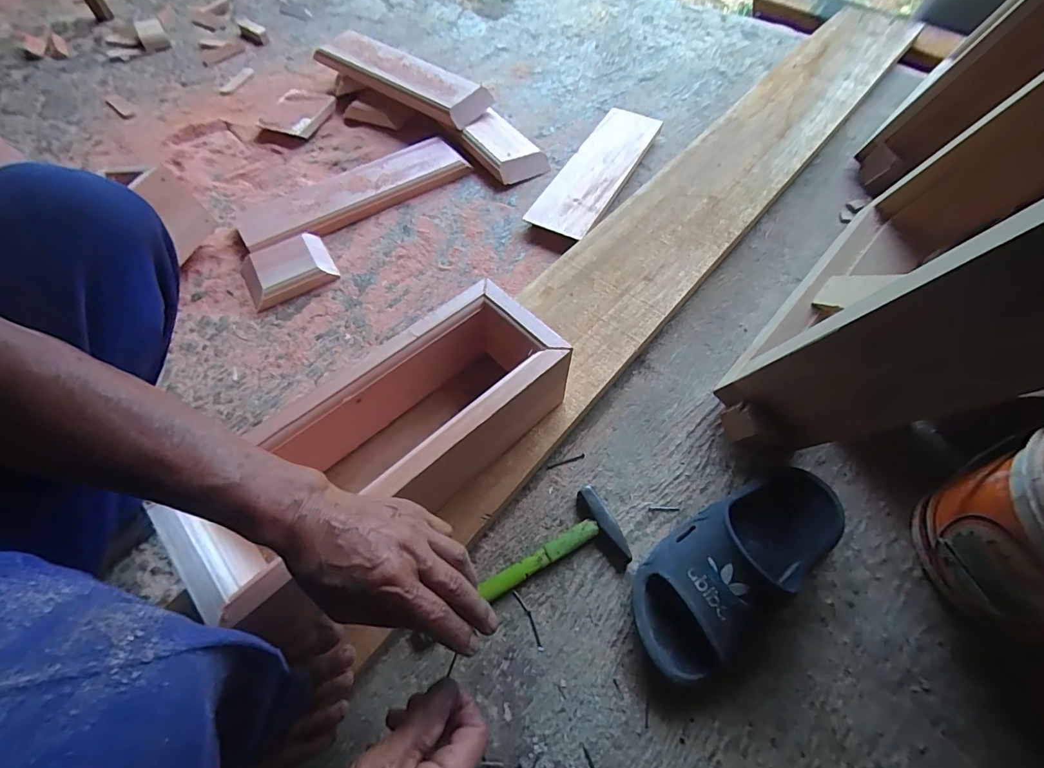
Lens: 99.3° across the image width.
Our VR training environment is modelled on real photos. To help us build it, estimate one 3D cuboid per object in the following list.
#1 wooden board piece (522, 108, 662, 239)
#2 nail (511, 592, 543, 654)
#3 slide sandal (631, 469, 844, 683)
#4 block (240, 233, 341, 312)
[{"bbox_3d":[0.141,-0.403,0.820,0.117,0.019,0.379,26,62,14],"label":"wooden board piece"},{"bbox_3d":[0.008,0.251,0.471,0.009,0.004,0.063,-24,62,-14],"label":"nail"},{"bbox_3d":[0.233,0.180,0.468,0.279,0.072,0.113,-29,64,-16],"label":"slide sandal"},{"bbox_3d":[-0.375,-0.184,0.707,0.134,0.033,0.105,-26,63,-15],"label":"block"}]

